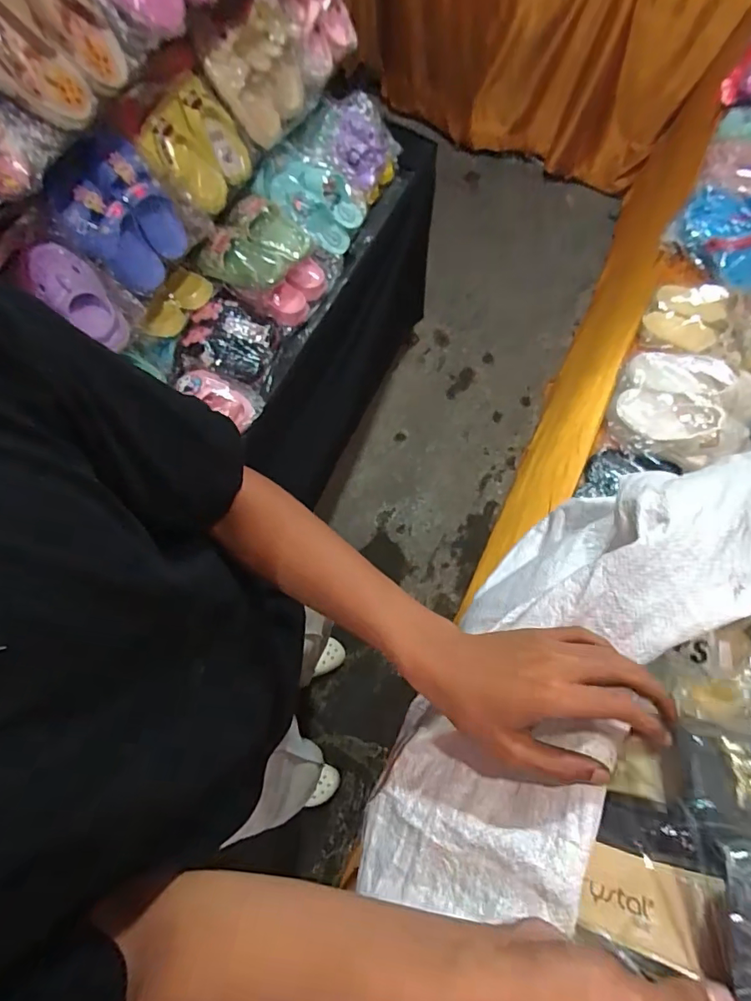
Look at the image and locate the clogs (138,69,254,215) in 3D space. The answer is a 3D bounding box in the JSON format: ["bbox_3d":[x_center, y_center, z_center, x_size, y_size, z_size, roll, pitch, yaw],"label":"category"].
[{"bbox_3d":[-0.284,-0.569,0.805,0.069,0.159,0.208,13,67,34],"label":"clogs"}]

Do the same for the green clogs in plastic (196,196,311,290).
[{"bbox_3d":[-0.213,-0.468,0.901,0.134,0.067,0.187,34,73,11],"label":"green clogs in plastic"}]

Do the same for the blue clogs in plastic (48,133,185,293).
[{"bbox_3d":[-0.372,-0.418,0.729,0.068,0.185,0.165,21,70,30],"label":"blue clogs in plastic"}]

